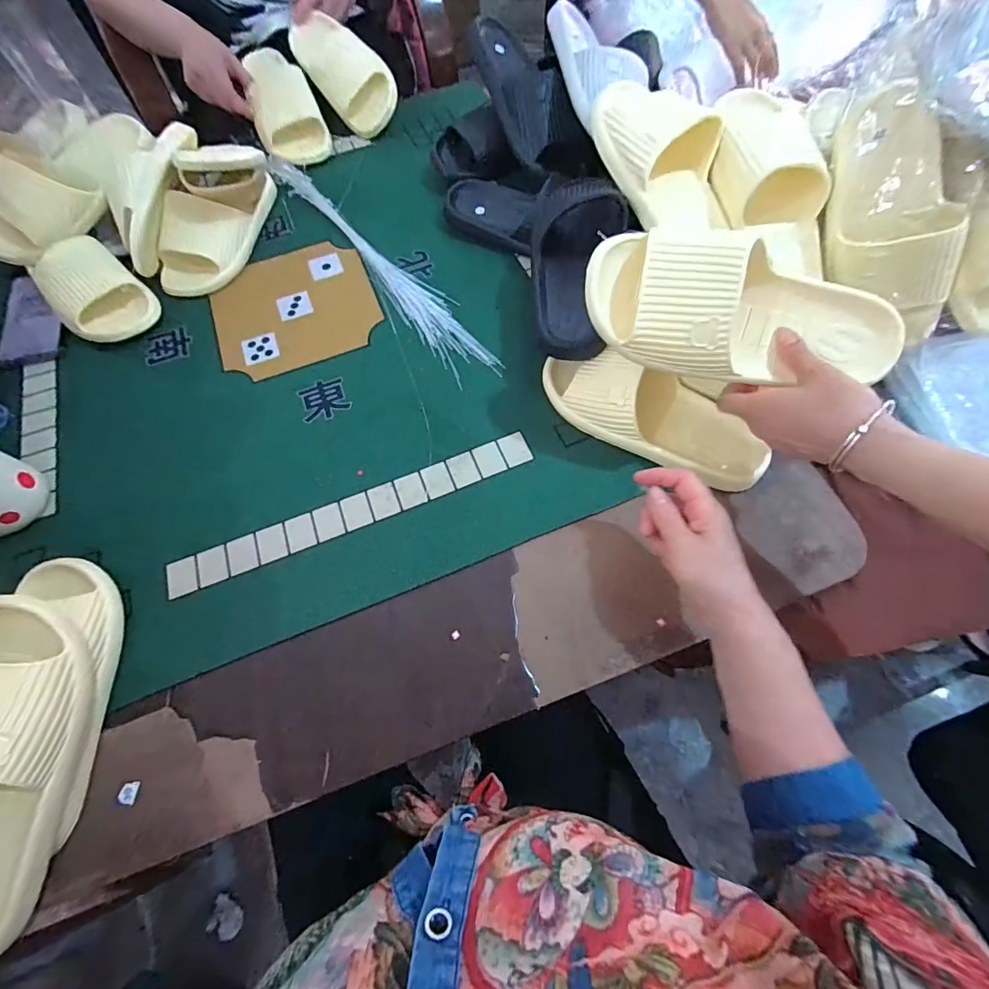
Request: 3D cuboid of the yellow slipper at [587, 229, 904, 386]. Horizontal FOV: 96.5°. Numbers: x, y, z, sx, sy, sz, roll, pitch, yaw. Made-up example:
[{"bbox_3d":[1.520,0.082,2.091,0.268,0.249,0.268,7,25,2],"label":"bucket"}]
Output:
[{"bbox_3d":[0.193,-0.139,0.355,0.243,0.078,0.098,19,104,4],"label":"yellow slipper"}]

